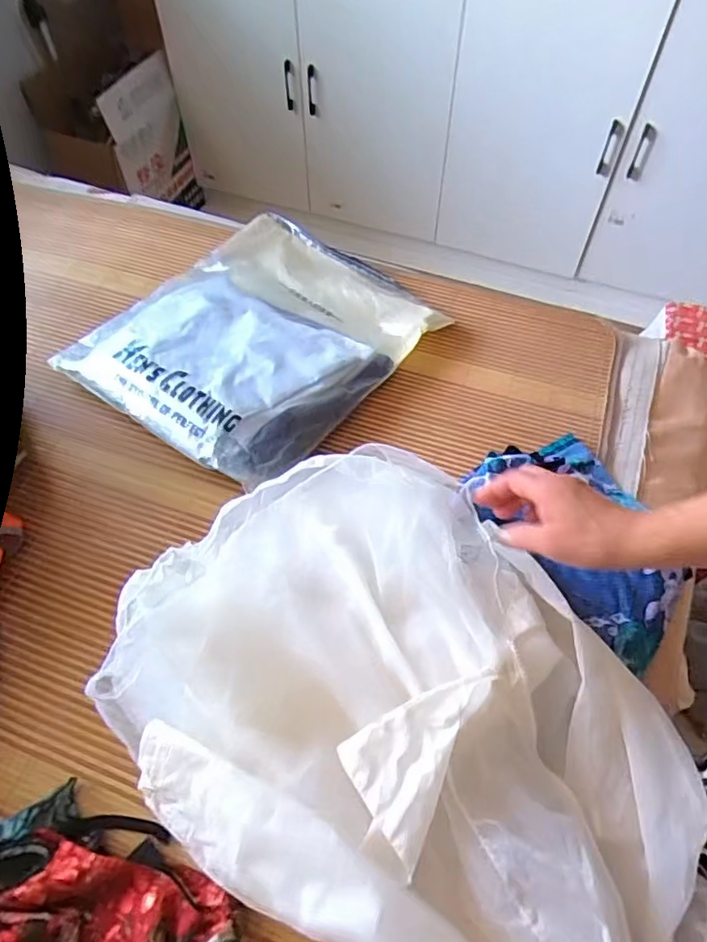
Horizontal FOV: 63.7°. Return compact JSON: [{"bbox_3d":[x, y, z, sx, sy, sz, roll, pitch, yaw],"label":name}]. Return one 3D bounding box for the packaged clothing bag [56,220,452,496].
[{"bbox_3d":[-0.123,-0.190,0.775,0.365,0.055,0.418,32,61,20],"label":"packaged clothing bag"}]

